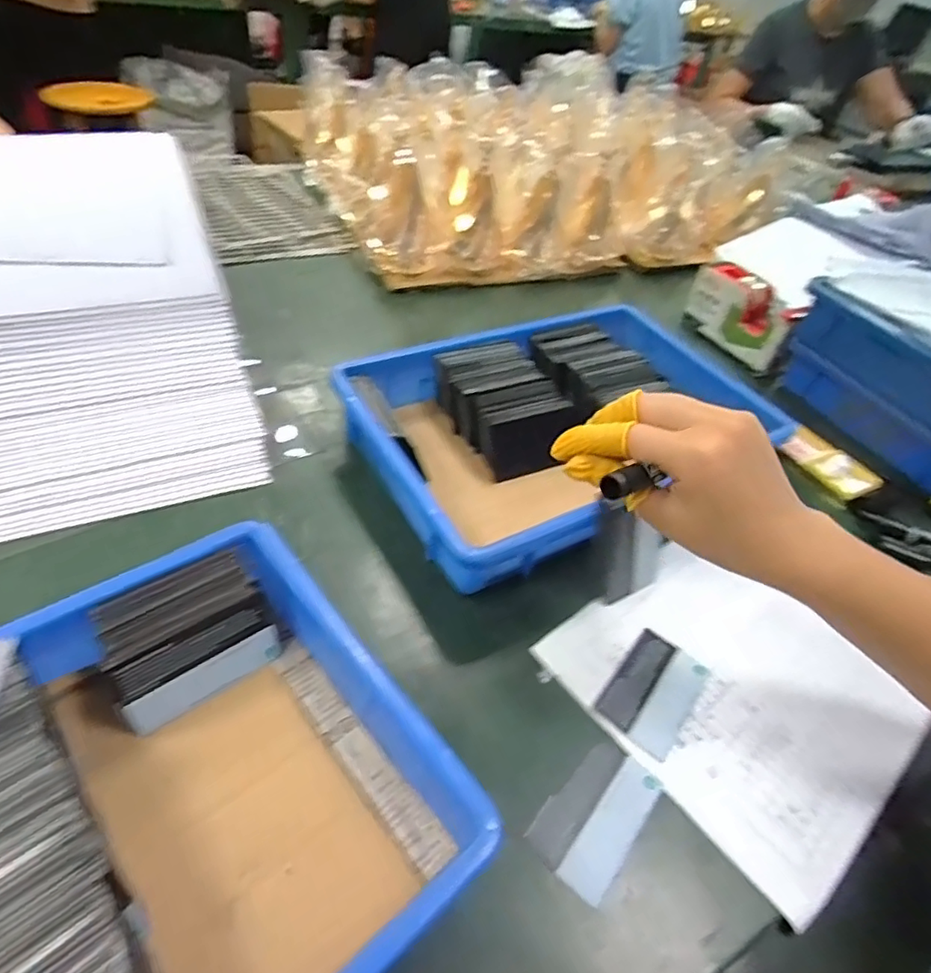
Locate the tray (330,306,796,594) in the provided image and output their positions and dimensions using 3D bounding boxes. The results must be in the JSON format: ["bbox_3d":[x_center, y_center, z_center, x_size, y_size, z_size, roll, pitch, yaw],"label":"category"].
[{"bbox_3d":[0.085,-0.059,0.550,0.355,0.064,0.246,-19,51,-26],"label":"tray"}]

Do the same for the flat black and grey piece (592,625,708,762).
[{"bbox_3d":[0.130,0.137,0.407,0.051,0.009,0.083,33,49,21],"label":"flat black and grey piece"}]

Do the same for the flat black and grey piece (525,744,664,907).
[{"bbox_3d":[0.077,0.192,0.348,0.048,0.009,0.081,35,49,23],"label":"flat black and grey piece"}]

